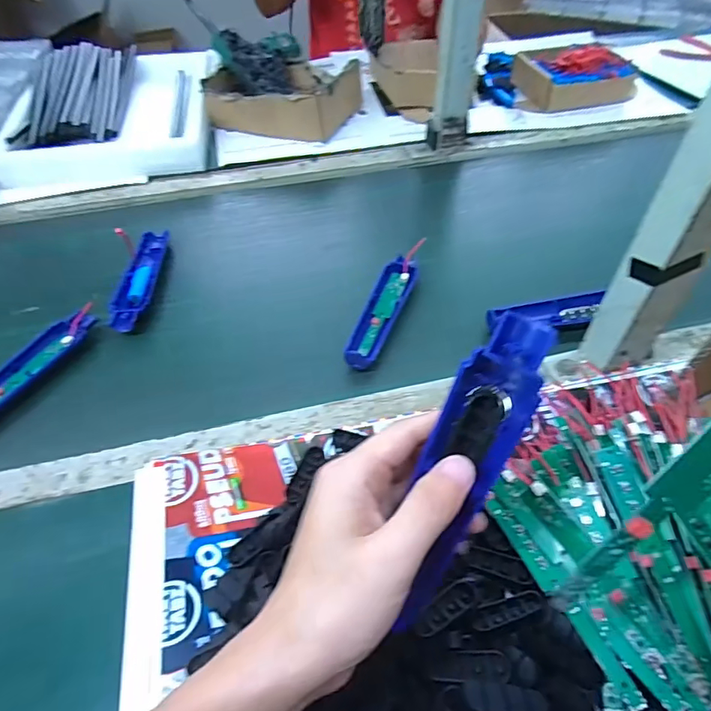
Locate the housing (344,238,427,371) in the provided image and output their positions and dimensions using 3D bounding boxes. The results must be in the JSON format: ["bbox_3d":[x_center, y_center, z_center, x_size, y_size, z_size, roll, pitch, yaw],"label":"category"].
[{"bbox_3d":[0.034,-0.060,0.548,0.036,0.019,0.188,18,52,14],"label":"housing"}]

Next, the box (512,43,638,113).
[{"bbox_3d":[0.396,-0.506,0.896,0.189,0.066,0.146,-14,52,-13],"label":"box"}]

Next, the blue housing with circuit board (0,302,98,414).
[{"bbox_3d":[-0.328,0.016,0.496,0.032,0.021,0.177,23,54,17],"label":"blue housing with circuit board"}]

